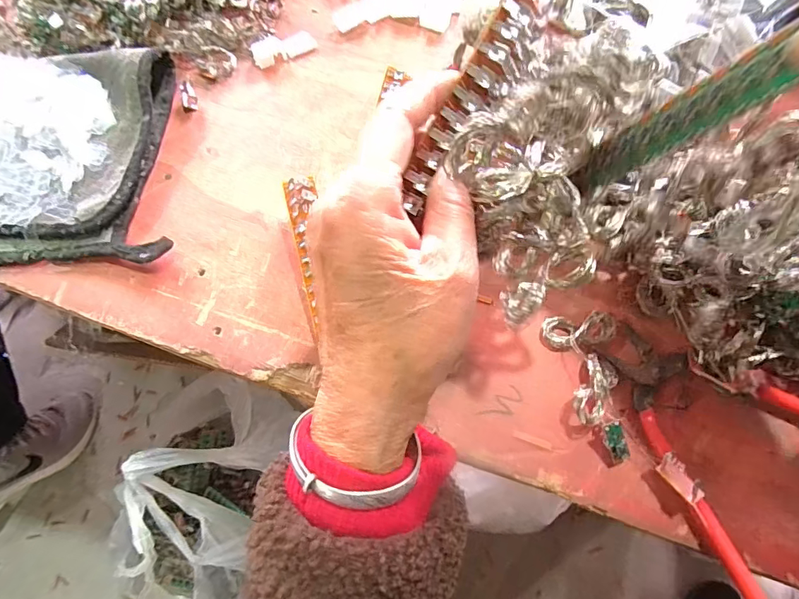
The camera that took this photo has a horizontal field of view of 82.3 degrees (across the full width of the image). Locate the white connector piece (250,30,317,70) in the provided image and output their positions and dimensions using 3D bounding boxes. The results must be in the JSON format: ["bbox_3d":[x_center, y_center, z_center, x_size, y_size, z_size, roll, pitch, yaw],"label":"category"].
[{"bbox_3d":[-0.104,-0.229,0.413,0.056,0.009,0.024,-29,67,-14],"label":"white connector piece"}]

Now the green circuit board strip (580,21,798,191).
[{"bbox_3d":[0.126,-0.080,0.200,0.019,0.106,0.010,23,61,-24],"label":"green circuit board strip"}]

